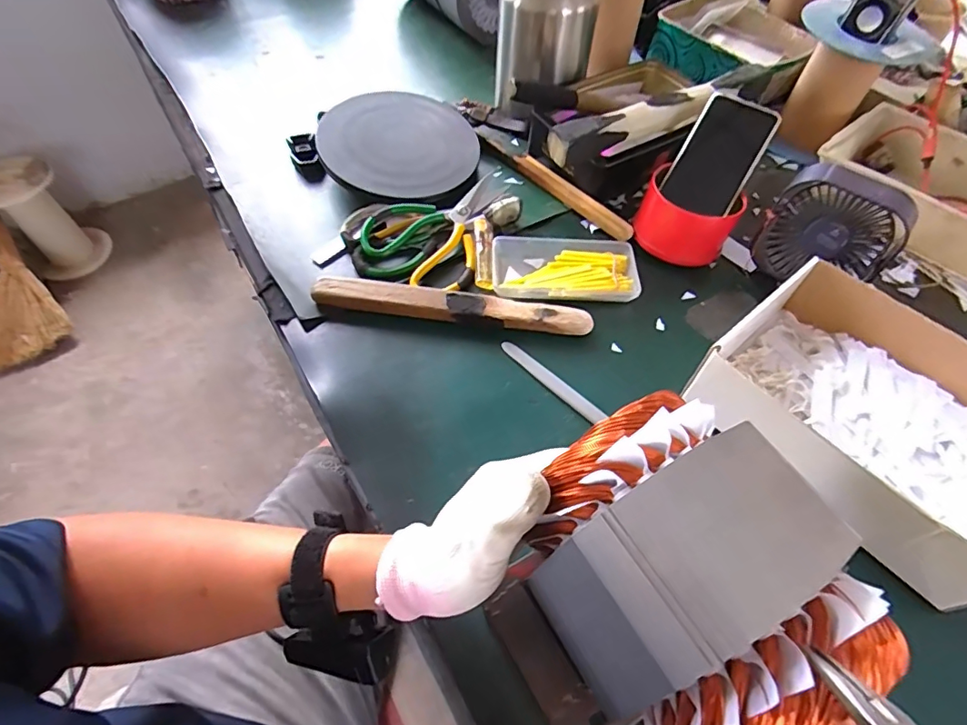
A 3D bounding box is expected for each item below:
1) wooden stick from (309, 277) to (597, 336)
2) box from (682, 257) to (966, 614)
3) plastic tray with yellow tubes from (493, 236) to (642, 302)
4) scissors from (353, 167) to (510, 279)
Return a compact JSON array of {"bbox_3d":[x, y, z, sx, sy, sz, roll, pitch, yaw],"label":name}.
[{"bbox_3d":[-0.030,-0.060,0.511,0.270,0.029,0.025,5,56,5],"label":"wooden stick"},{"bbox_3d":[0.322,0.044,0.424,0.196,0.077,0.241,-36,64,-22],"label":"box"},{"bbox_3d":[0.089,-0.103,0.555,0.152,0.017,0.089,0,56,-1],"label":"plastic tray with yellow tubes"},{"bbox_3d":[-0.059,-0.168,0.586,0.082,0.015,0.208,38,64,22],"label":"scissors"}]

